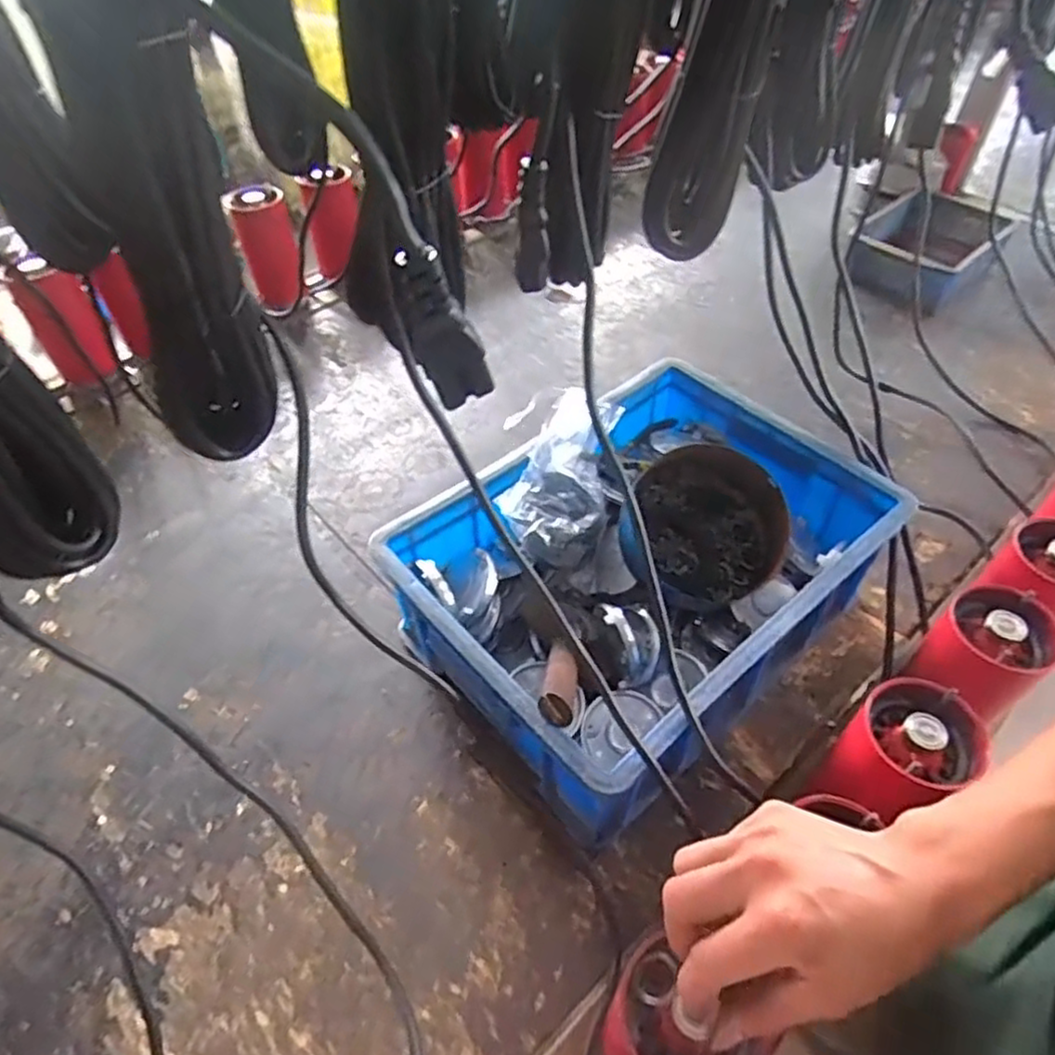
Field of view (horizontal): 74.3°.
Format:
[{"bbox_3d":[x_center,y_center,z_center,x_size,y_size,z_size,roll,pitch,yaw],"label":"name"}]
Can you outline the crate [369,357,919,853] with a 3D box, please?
[{"bbox_3d":[0.106,0.037,0.647,0.394,0.173,0.290,-35,57,-26],"label":"crate"}]

